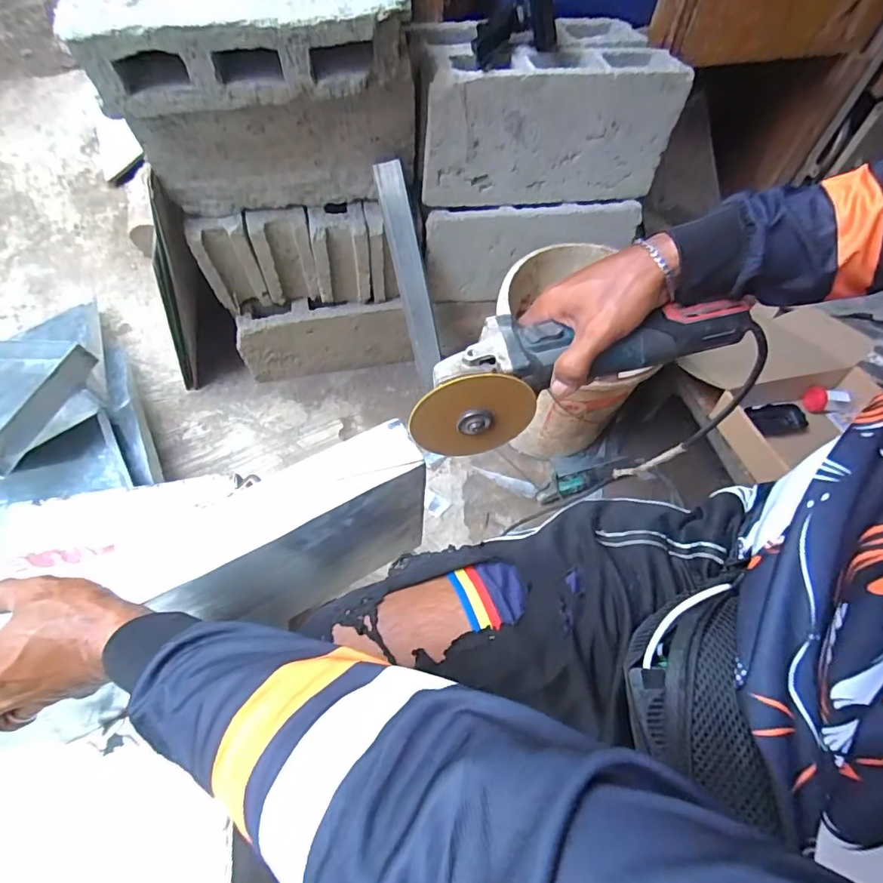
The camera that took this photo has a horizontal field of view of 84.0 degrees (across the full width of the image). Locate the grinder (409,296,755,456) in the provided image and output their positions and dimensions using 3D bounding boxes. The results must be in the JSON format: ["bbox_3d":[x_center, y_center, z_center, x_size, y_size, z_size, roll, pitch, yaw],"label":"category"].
[{"bbox_3d":[0.110,-0.069,0.411,0.284,0.086,0.078,-17,62,-2],"label":"grinder"}]

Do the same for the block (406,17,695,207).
[{"bbox_3d":[0.159,-0.555,0.823,0.403,0.191,0.205,-7,61,-6],"label":"block"}]

